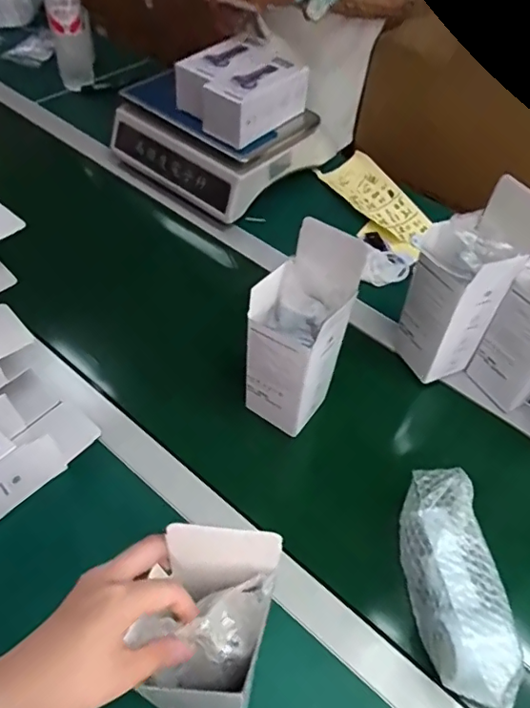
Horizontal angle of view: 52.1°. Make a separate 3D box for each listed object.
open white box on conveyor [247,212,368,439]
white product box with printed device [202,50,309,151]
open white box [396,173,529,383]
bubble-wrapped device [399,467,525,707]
[{"bbox_3d":[0.037,-0.022,0.567,0.086,0.218,0.076,-35,61,-27],"label":"open white box on conveyor"},{"bbox_3d":[-0.014,-0.384,0.813,0.082,0.070,0.169,34,57,22],"label":"white product box with printed device"},{"bbox_3d":[0.224,-0.079,0.627,0.085,0.232,0.083,-18,55,-18],"label":"open white box"},{"bbox_3d":[0.179,0.209,0.510,0.077,0.059,0.201,1,51,-3],"label":"bubble-wrapped device"}]

